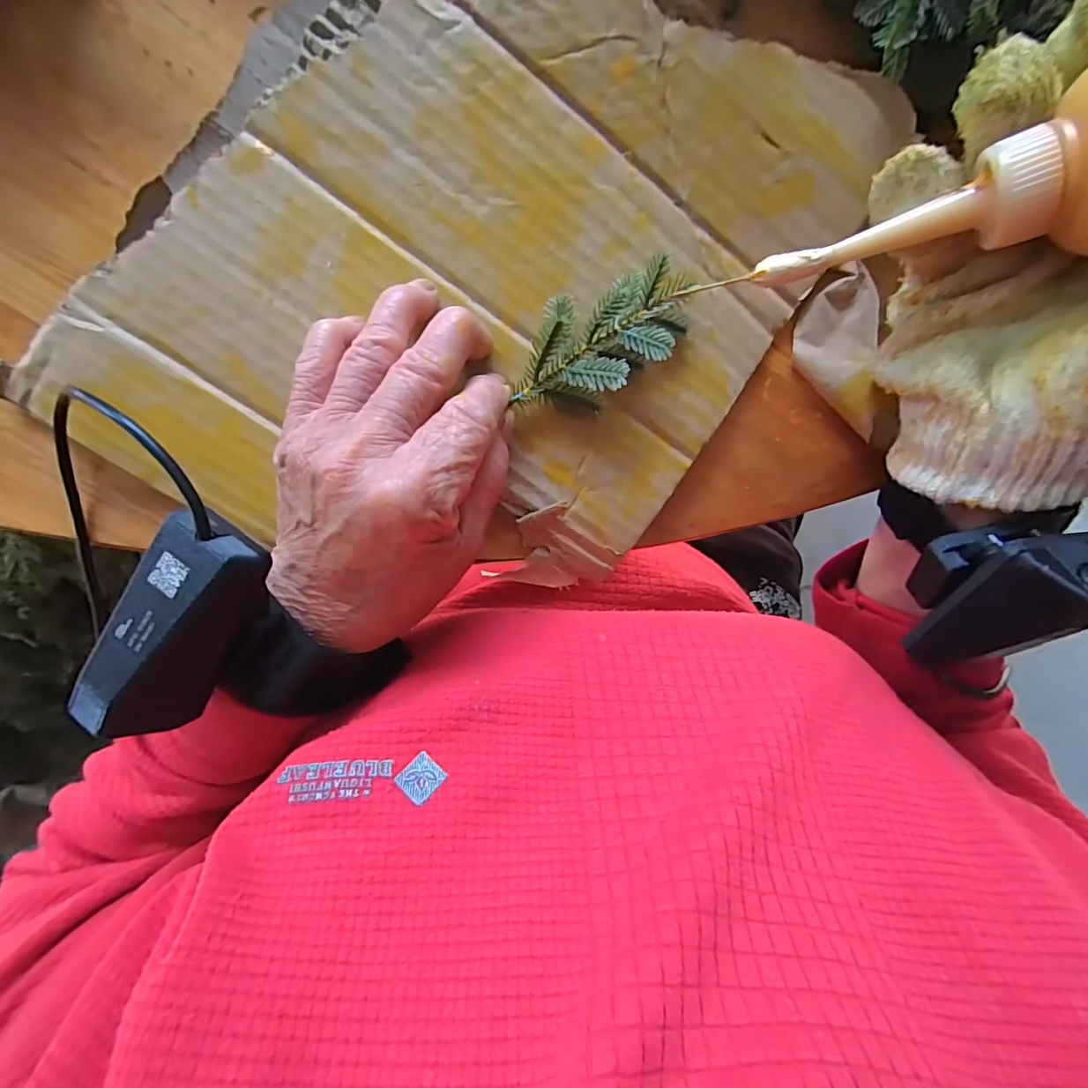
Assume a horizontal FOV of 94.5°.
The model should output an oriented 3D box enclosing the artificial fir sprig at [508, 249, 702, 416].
[{"bbox_3d":[0.022,-0.081,0.196,0.076,0.022,0.041,-32,100,6],"label":"artificial fir sprig"}]

